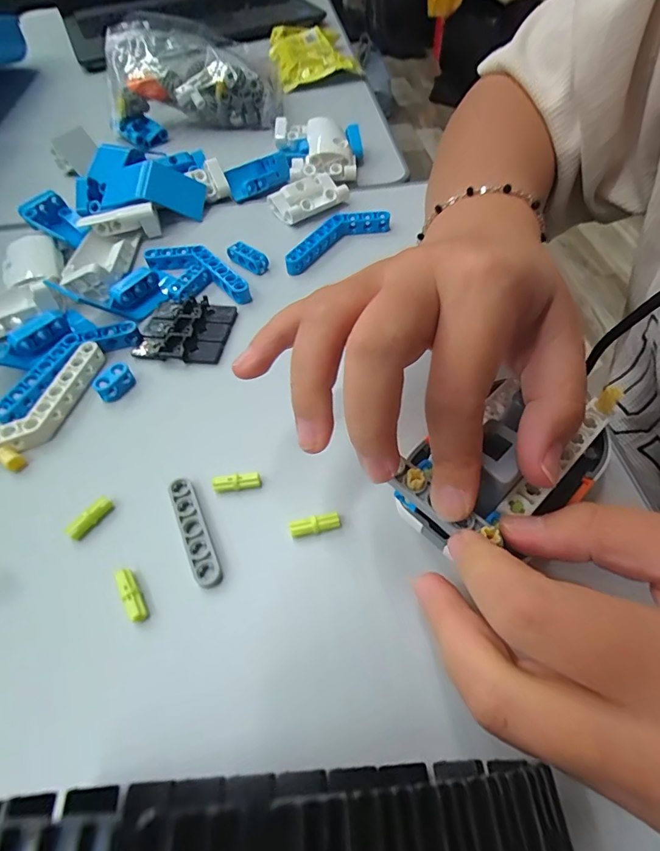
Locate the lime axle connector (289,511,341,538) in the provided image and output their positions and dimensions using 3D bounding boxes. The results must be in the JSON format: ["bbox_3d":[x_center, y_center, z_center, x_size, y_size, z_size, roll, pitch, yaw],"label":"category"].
[{"bbox_3d":[-0.006,0.041,0.178,0.020,0.007,0.006,-12,55,-7],"label":"lime axle connector"}]

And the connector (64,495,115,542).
[{"bbox_3d":[-0.100,0.038,0.183,0.006,0.005,0.020,31,62,23],"label":"connector"}]

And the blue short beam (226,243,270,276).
[{"bbox_3d":[-0.053,-0.107,0.281,0.027,0.013,0.011,33,63,24],"label":"blue short beam"}]

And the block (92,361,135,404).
[{"bbox_3d":[-0.110,-0.022,0.224,0.010,0.010,0.019,29,61,22],"label":"block"}]

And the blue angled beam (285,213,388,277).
[{"bbox_3d":[0.003,-0.123,0.290,0.080,0.013,0.020,-32,59,-18],"label":"blue angled beam"}]

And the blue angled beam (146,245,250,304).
[{"bbox_3d":[-0.079,-0.097,0.273,0.078,0.010,0.024,29,61,22],"label":"blue angled beam"}]

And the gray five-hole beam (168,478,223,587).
[{"bbox_3d":[-0.055,0.042,0.180,0.010,0.004,0.049,-23,56,-12],"label":"gray five-hole beam"}]

